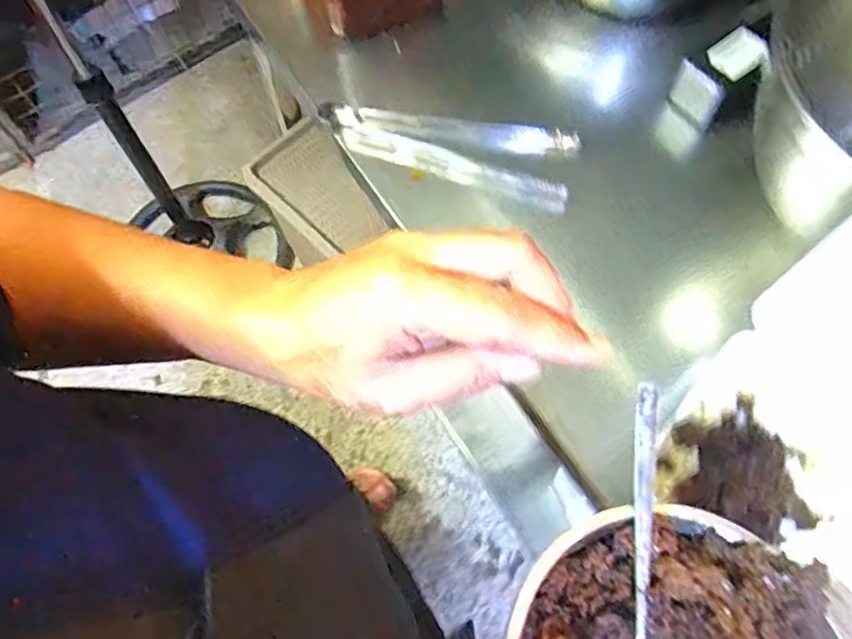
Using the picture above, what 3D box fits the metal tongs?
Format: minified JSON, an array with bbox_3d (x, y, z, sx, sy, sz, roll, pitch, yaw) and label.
[{"bbox_3d":[0.023,-0.172,0.625,0.241,0.030,0.076,15,64,9],"label":"metal tongs"}]

